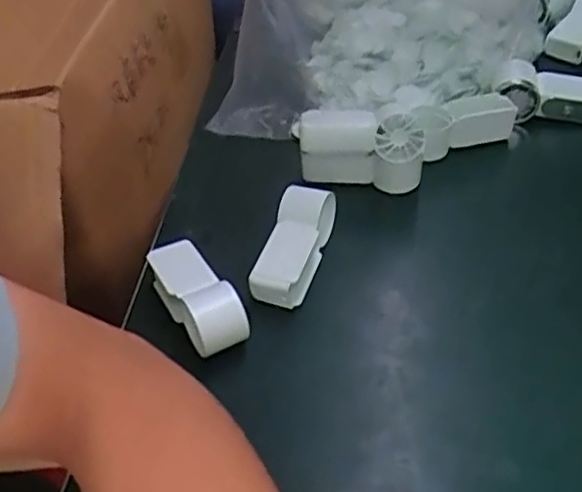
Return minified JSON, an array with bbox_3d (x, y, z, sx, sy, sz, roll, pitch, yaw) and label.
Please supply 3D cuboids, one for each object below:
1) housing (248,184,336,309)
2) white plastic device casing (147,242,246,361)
[{"bbox_3d":[0.003,-0.001,0.465,0.034,0.034,0.088,13,58,16],"label":"housing"},{"bbox_3d":[-0.064,0.034,0.450,0.033,0.047,0.094,-24,47,-22],"label":"white plastic device casing"}]

